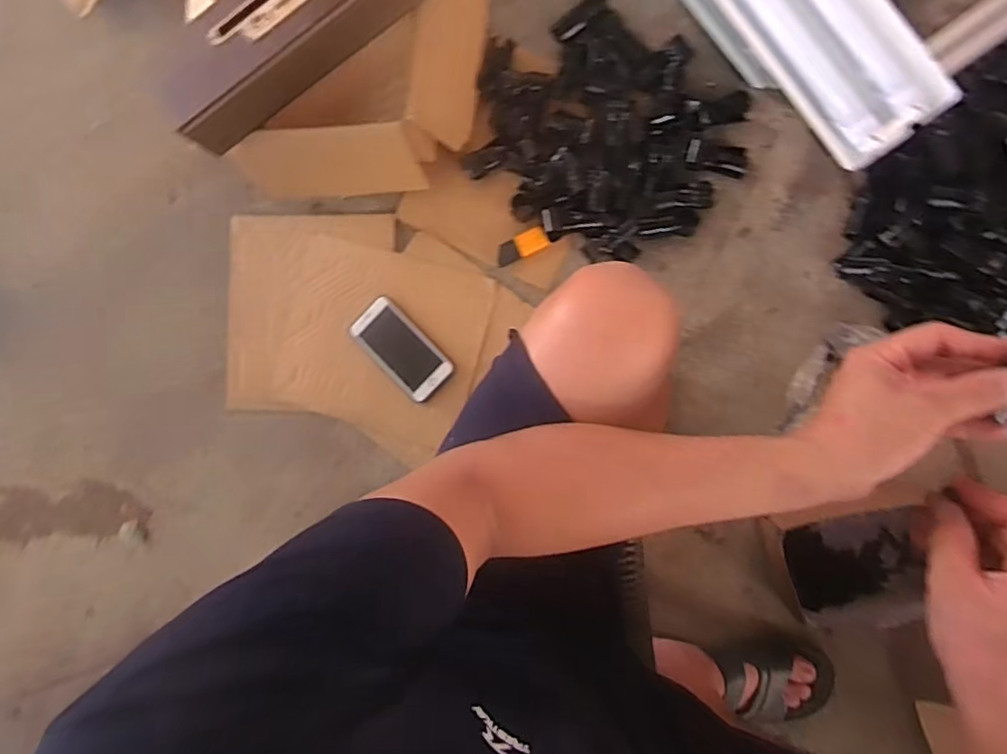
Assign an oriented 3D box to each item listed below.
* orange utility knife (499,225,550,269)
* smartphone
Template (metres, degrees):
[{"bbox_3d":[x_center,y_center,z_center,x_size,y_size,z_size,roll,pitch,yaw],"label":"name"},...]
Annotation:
[{"bbox_3d":[0.026,-0.178,0.819,0.077,0.014,0.027,-23,85,26],"label":"orange utility knife"},{"bbox_3d":[-0.148,-0.038,0.860,0.152,0.012,0.079,45,107,7],"label":"smartphone"}]

